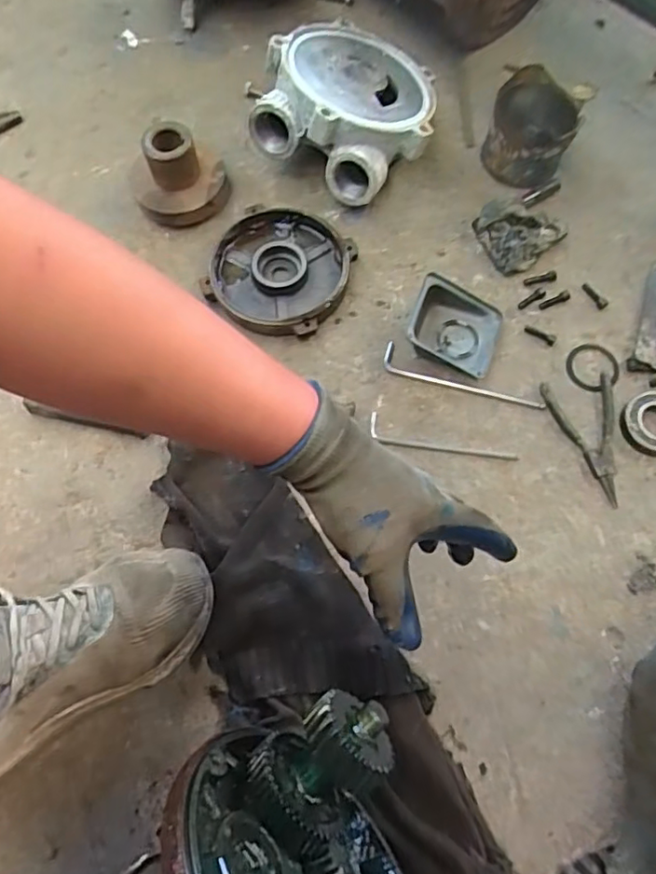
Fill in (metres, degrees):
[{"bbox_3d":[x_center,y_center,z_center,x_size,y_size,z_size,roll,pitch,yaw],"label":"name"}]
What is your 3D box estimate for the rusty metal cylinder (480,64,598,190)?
[{"bbox_3d":[0.257,-0.391,0.753,0.106,0.092,0.115,0,66,-1],"label":"rusty metal cylinder"}]

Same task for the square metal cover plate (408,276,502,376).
[{"bbox_3d":[0.143,-0.125,0.671,0.098,0.043,0.092,15,70,6],"label":"square metal cover plate"}]

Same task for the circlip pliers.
[{"bbox_3d":[0.292,0.002,0.642,0.083,0.016,0.141,-12,69,-5],"label":"circlip pliers"}]

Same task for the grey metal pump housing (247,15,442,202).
[{"bbox_3d":[0.036,-0.416,0.756,0.205,0.123,0.219,0,69,0],"label":"grey metal pump housing"}]

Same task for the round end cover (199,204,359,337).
[{"bbox_3d":[-0.058,-0.199,0.709,0.156,0.043,0.159,0,69,0],"label":"round end cover"}]

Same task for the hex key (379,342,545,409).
[{"bbox_3d":[0.146,-0.058,0.645,0.180,0.010,0.032,22,68,9],"label":"hex key"}]

